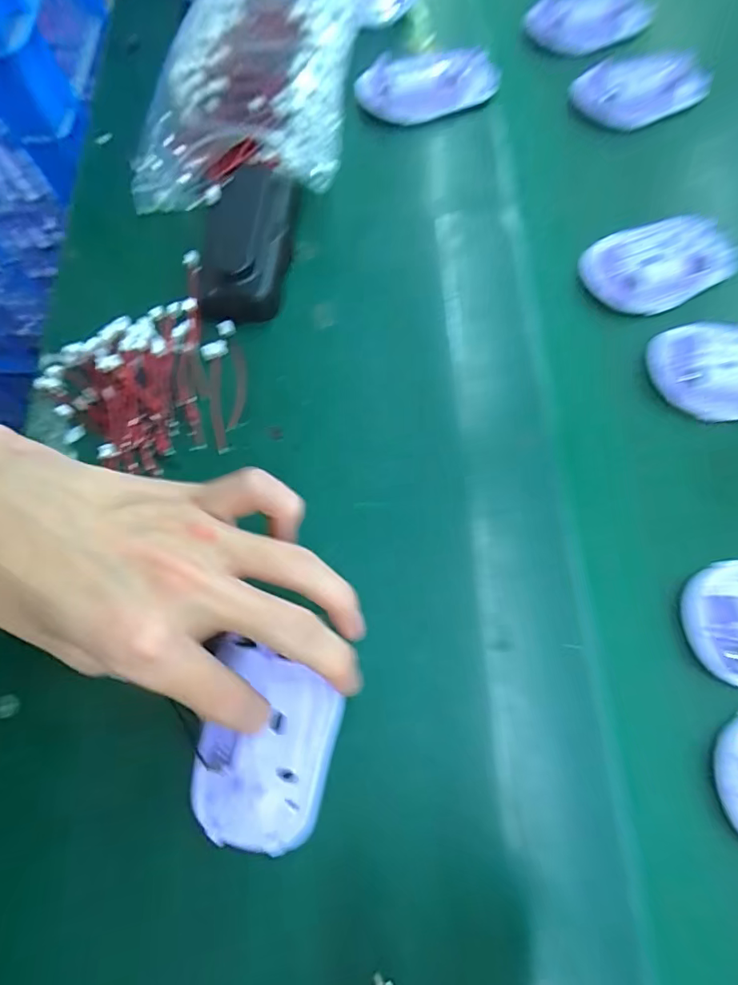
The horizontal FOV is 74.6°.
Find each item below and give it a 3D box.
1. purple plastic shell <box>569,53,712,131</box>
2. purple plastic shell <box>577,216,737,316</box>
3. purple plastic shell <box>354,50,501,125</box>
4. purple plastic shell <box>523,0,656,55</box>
[{"bbox_3d":[0.200,-0.294,0.349,0.099,0.020,0.050,-7,71,-2],"label":"purple plastic shell"},{"bbox_3d":[0.182,-0.146,0.302,0.093,0.016,0.058,-24,73,-8],"label":"purple plastic shell"},{"bbox_3d":[0.042,-0.302,0.356,0.095,0.019,0.066,-24,73,-7],"label":"purple plastic shell"},{"bbox_3d":[0.173,-0.370,0.377,0.095,0.018,0.049,3,71,1],"label":"purple plastic shell"}]

